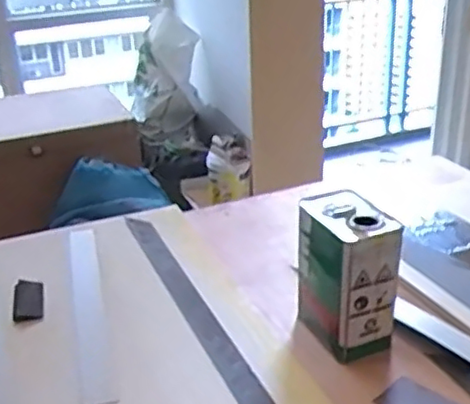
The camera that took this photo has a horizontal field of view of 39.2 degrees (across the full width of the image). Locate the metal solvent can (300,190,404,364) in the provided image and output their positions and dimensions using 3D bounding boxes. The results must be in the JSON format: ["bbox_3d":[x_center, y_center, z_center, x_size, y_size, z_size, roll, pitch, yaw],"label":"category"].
[{"bbox_3d":[0.182,0.116,1.077,0.107,0.214,0.157,-12,27,-19],"label":"metal solvent can"}]

